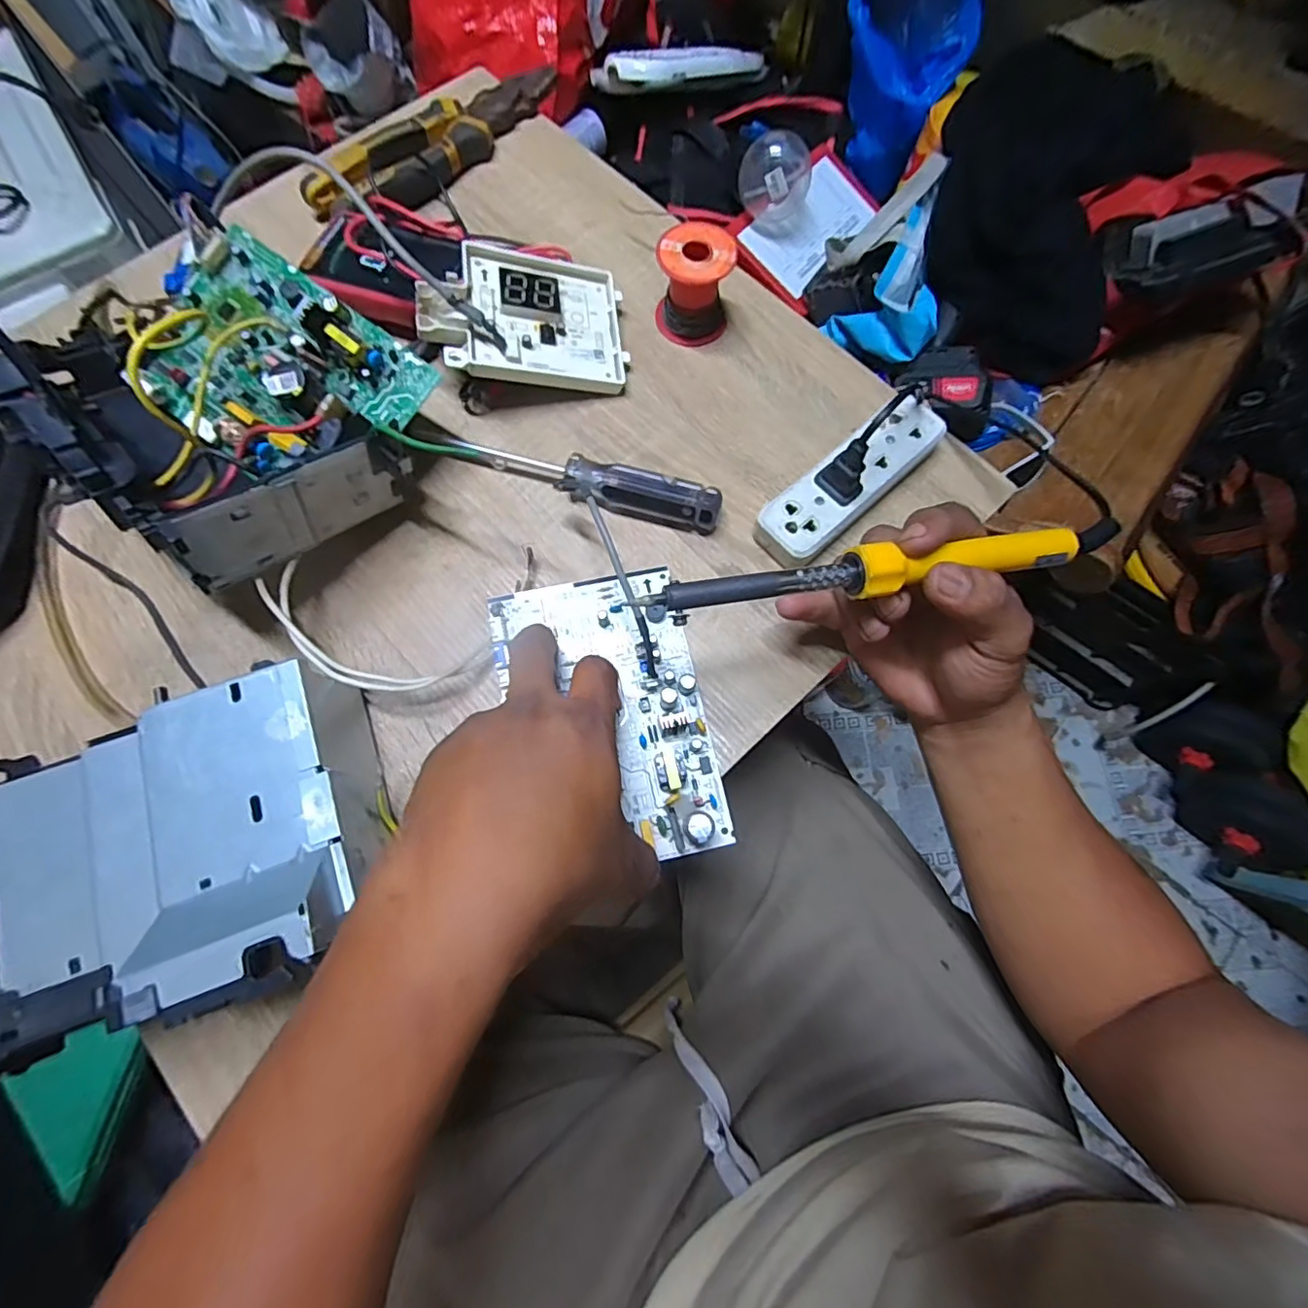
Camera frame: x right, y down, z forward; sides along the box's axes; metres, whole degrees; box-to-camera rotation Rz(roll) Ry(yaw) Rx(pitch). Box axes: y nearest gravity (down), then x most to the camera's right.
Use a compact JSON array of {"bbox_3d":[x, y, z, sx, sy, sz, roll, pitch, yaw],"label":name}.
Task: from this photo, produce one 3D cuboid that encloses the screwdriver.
[{"bbox_3d":[-0.051,-0.117,0.384,0.192,0.025,0.024,15,73,4],"label":"screwdriver"}]

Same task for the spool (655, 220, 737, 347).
[{"bbox_3d":[0.028,-0.261,0.412,0.051,0.059,0.051,0,73,0],"label":"spool"}]

